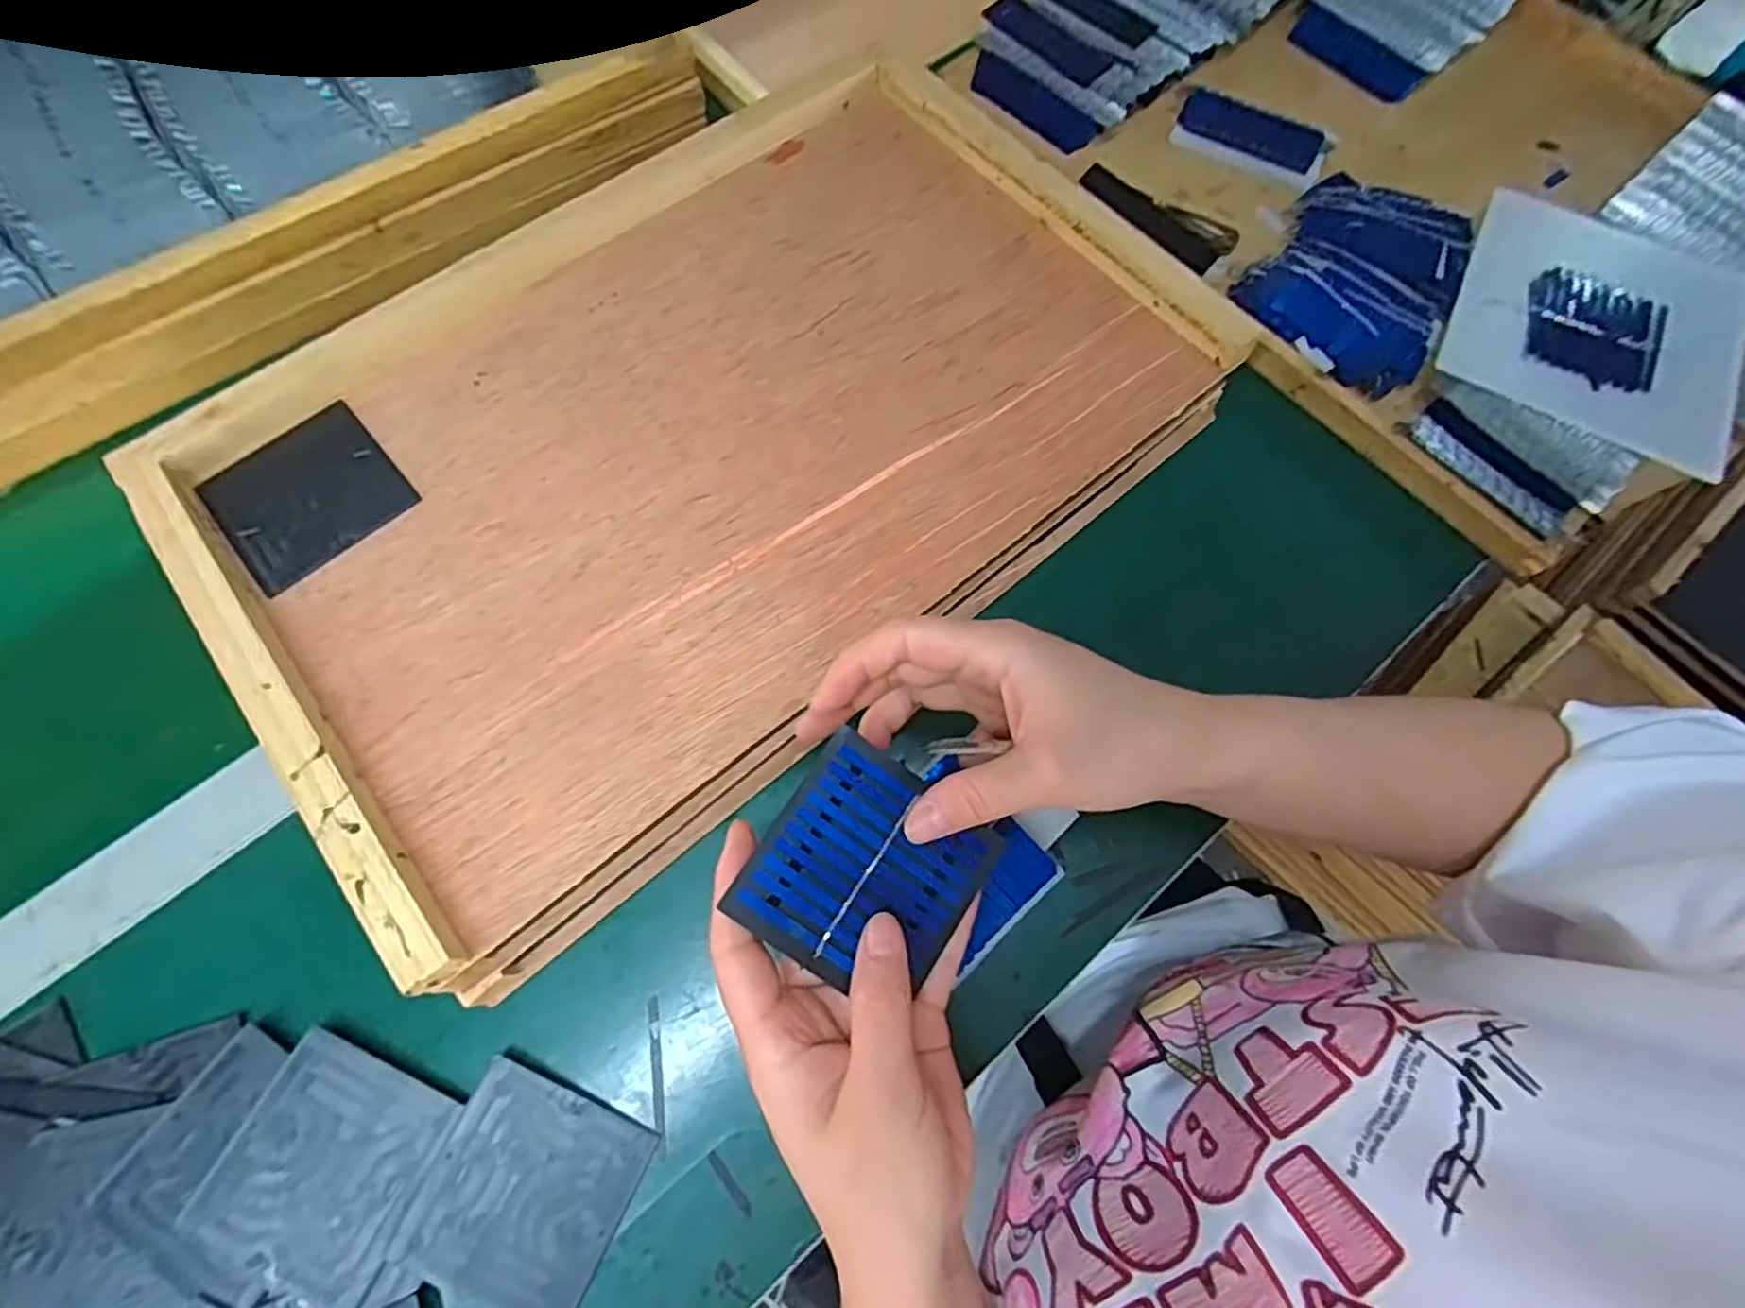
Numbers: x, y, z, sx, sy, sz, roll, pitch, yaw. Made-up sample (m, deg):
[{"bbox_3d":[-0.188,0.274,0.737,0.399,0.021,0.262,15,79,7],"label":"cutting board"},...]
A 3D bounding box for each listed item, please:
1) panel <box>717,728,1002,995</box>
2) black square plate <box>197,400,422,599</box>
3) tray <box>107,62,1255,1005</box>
[{"bbox_3d":[-0.001,0.081,0.276,0.078,0.004,0.077,36,75,-5],"label":"panel"},{"bbox_3d":[-0.276,-0.078,0.361,0.079,0.006,0.078,-39,77,-13],"label":"black square plate"},{"bbox_3d":[-0.081,-0.115,0.376,0.463,0.058,0.302,-39,77,-10],"label":"tray"}]

